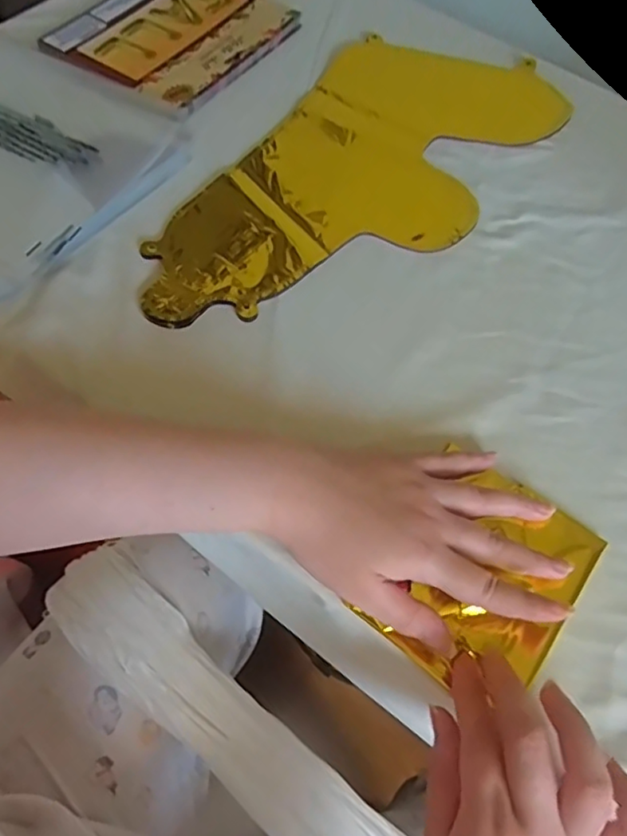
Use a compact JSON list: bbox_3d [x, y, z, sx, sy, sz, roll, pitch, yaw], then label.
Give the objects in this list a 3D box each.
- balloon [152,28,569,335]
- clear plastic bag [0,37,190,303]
[{"bbox_3d":[0.046,-0.204,0.501,0.198,0.008,0.421,30,64,12],"label":"balloon"},{"bbox_3d":[-0.244,-0.220,0.481,0.225,0.014,0.214,32,64,13],"label":"clear plastic bag"}]

